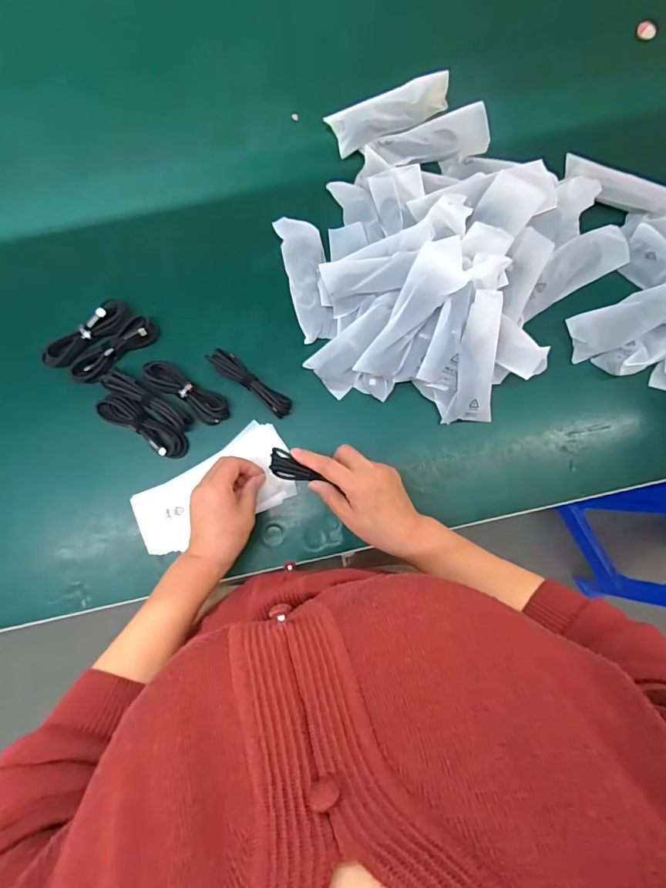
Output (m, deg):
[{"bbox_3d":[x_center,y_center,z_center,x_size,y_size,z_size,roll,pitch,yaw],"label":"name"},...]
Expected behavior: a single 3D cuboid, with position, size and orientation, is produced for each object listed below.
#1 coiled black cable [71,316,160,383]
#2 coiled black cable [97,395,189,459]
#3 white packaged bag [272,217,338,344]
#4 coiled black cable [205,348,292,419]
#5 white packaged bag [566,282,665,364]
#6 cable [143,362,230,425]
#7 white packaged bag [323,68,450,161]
[{"bbox_3d":[-0.259,-0.113,0.535,0.108,0.023,0.035,-41,87,-4],"label":"coiled black cable"},{"bbox_3d":[-0.224,-0.022,0.529,0.114,0.015,0.034,32,85,2],"label":"coiled black cable"},{"bbox_3d":[-0.030,-0.201,0.546,0.051,0.016,0.147,-11,86,-2],"label":"white packaged bag"},{"bbox_3d":[-0.098,-0.074,0.535,0.112,0.024,0.026,38,86,2],"label":"coiled black cable"},{"bbox_3d":[0.356,-0.152,0.537,0.145,0.035,0.055,-22,86,-3],"label":"white packaged bag"},{"bbox_3d":[-0.174,-0.061,0.531,0.106,0.017,0.033,33,86,2],"label":"cable"},{"bbox_3d":[0.071,-0.411,0.560,0.149,0.037,0.052,-18,86,-2],"label":"white packaged bag"}]

